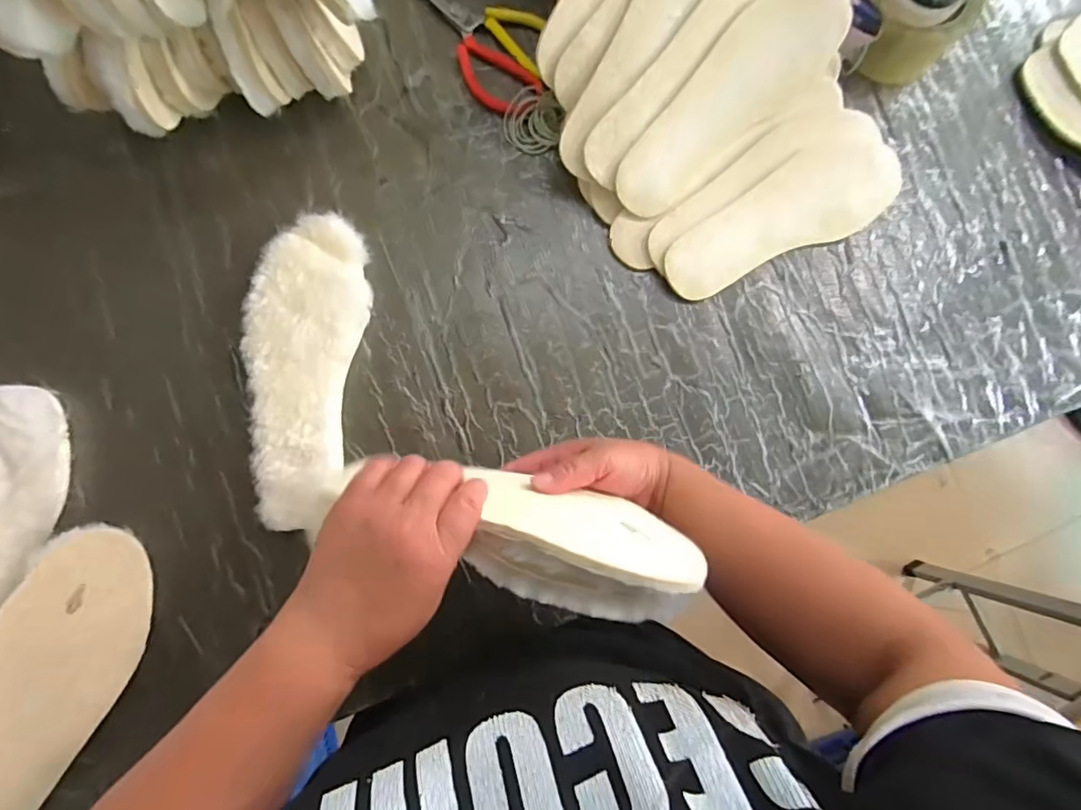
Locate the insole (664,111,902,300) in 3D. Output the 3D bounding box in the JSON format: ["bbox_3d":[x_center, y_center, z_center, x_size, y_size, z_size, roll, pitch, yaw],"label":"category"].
[{"bbox_3d":[0.243,-0.180,0.519,0.255,0.019,0.098,-38,89,-7],"label":"insole"}]

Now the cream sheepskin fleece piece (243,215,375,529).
[{"bbox_3d":[-0.214,-0.033,0.470,0.094,0.024,0.268,9,84,-4],"label":"cream sheepskin fleece piece"}]

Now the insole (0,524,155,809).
[{"bbox_3d":[-0.376,0.213,0.406,0.091,0.024,0.235,27,68,-35],"label":"insole"}]

